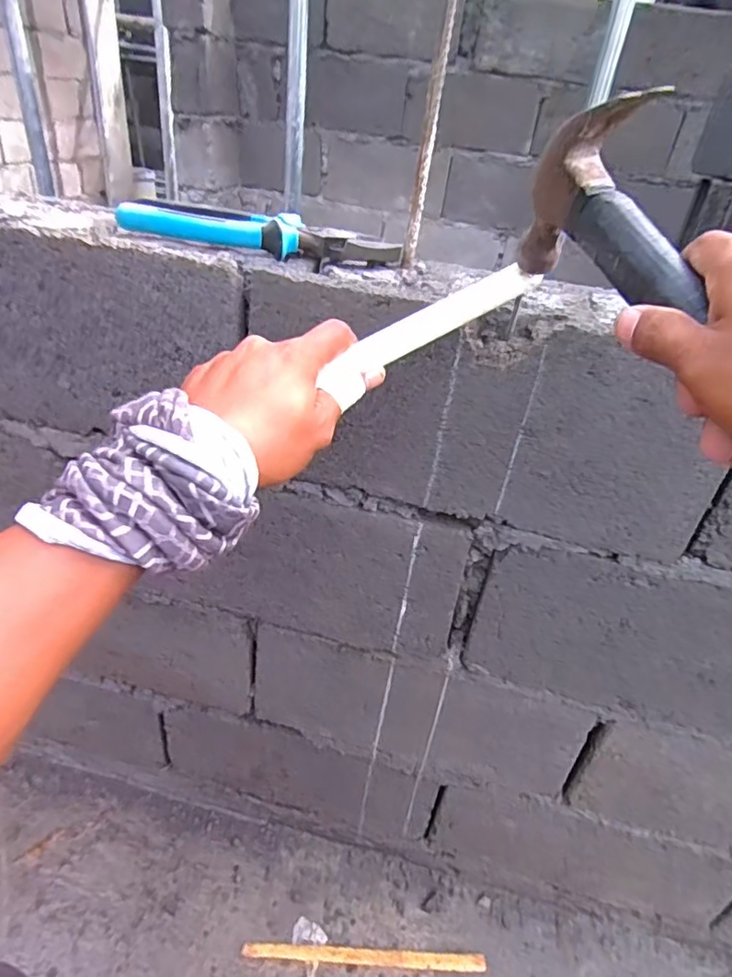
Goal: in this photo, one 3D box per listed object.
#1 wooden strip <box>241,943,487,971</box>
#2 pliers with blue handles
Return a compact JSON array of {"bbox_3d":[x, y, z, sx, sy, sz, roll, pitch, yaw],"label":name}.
[{"bbox_3d":[0.000,0.637,0.778,0.326,0.006,0.020,6,35,-2],"label":"wooden strip"},{"bbox_3d":[-0.087,-0.210,0.477,0.227,0.030,0.048,13,35,8],"label":"pliers with blue handles"}]

